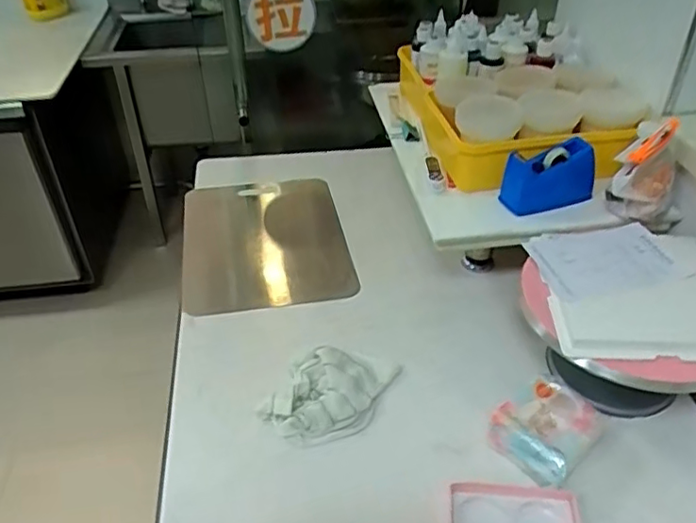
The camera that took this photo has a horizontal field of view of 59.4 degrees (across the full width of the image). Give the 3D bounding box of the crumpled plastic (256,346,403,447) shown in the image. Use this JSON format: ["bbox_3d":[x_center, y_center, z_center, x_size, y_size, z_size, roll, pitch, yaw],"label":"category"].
[{"bbox_3d":[-0.023,0.174,0.837,0.138,0.038,0.173,15,41,20],"label":"crumpled plastic"}]

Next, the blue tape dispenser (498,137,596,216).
[{"bbox_3d":[0.310,-0.127,0.936,0.138,0.095,0.050,-9,39,-10],"label":"blue tape dispenser"}]

